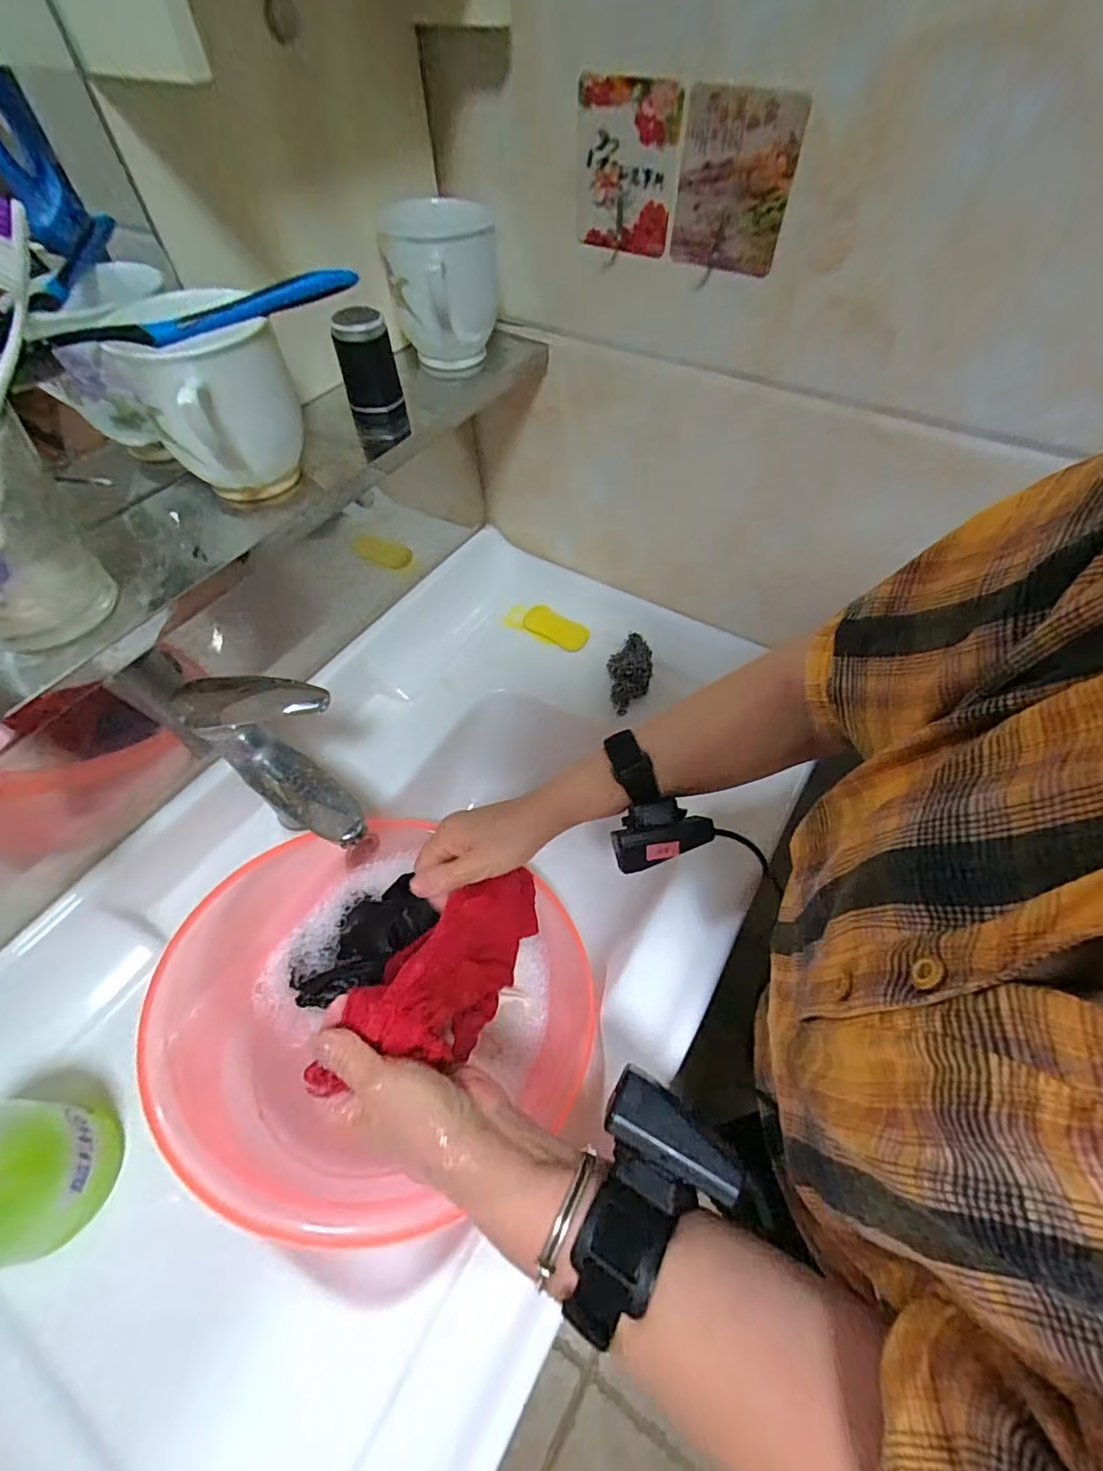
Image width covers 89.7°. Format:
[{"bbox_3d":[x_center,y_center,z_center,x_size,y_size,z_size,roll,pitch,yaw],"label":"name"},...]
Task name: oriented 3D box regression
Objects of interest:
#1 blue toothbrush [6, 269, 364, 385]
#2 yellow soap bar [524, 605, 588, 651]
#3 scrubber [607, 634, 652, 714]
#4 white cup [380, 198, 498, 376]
[{"bbox_3d":[-0.188,-0.215,0.288,0.173,0.021,0.015,-17,56,-10],"label":"blue toothbrush"},{"bbox_3d":[0.005,-0.129,0.666,0.083,0.006,0.037,32,86,17],"label":"yellow soap bar"},{"bbox_3d":[0.087,-0.072,0.609,0.046,0.024,0.102,3,55,3],"label":"scrubber"},{"bbox_3d":[-0.079,-0.332,0.424,0.083,0.094,0.101,-11,56,-6],"label":"white cup"}]

